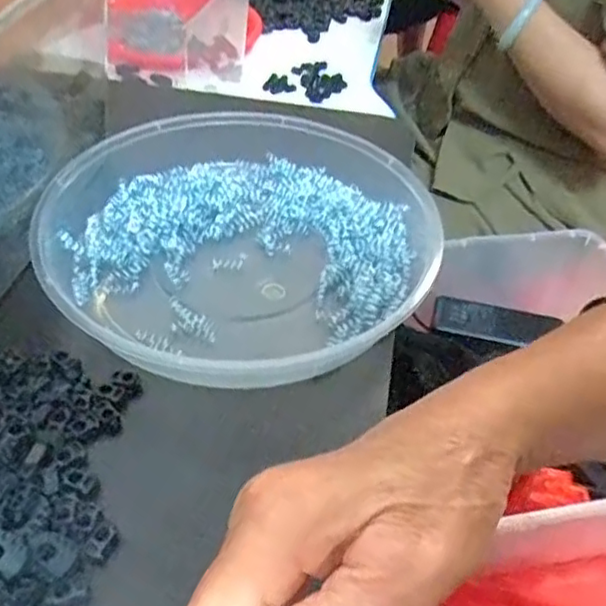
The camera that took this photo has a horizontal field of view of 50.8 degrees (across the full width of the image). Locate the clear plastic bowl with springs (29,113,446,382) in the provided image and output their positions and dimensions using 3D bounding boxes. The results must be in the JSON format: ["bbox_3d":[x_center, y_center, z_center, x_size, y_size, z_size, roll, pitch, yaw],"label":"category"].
[{"bbox_3d":[-0.037,-0.045,0.395,0.230,0.037,0.210,3,45,-3],"label":"clear plastic bowl with springs"}]

